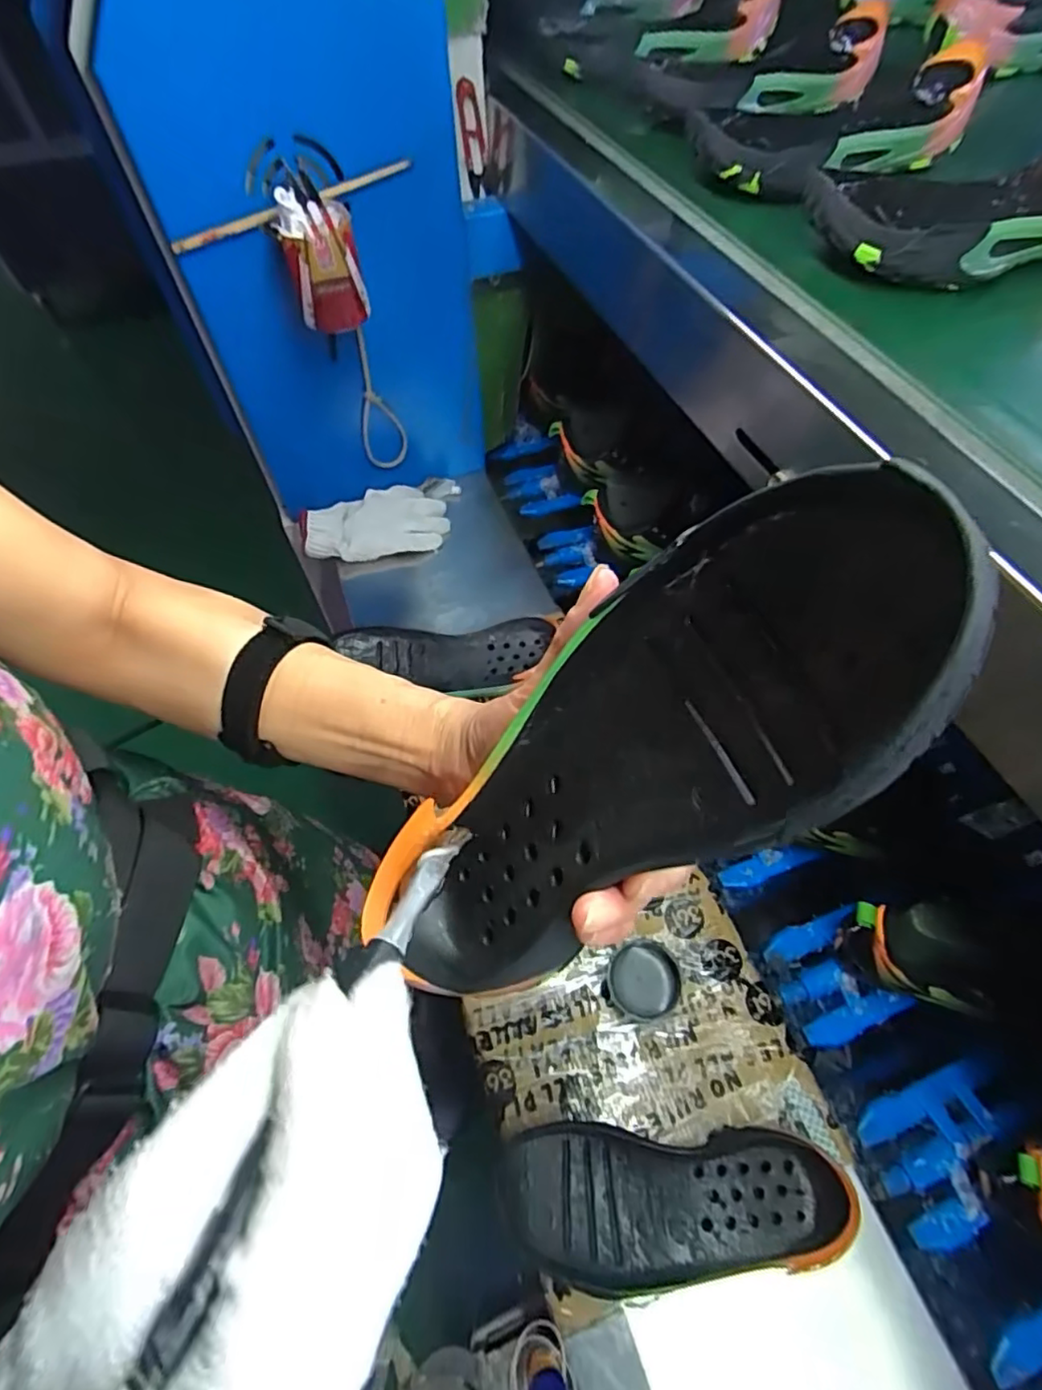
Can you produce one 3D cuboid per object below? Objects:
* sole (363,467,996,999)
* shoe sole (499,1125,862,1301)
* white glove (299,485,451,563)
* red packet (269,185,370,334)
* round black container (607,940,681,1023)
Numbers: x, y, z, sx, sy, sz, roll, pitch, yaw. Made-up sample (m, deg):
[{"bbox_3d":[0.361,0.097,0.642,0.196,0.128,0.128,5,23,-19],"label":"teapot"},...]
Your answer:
[{"bbox_3d":[0.025,0.022,0.202,0.041,0.226,0.091,14,45,-37],"label":"sole"},{"bbox_3d":[0.105,0.356,0.432,0.228,0.038,0.087,0,54,1],"label":"shoe sole"},{"bbox_3d":[-0.188,-0.223,0.800,0.182,0.019,0.095,-10,74,-15],"label":"white glove"},{"bbox_3d":[-0.188,-0.408,0.586,0.068,0.104,0.045,-20,56,-13],"label":"red packet"},{"bbox_3d":[0.102,0.239,0.518,0.057,0.024,0.057,0,54,1],"label":"round black container"}]

